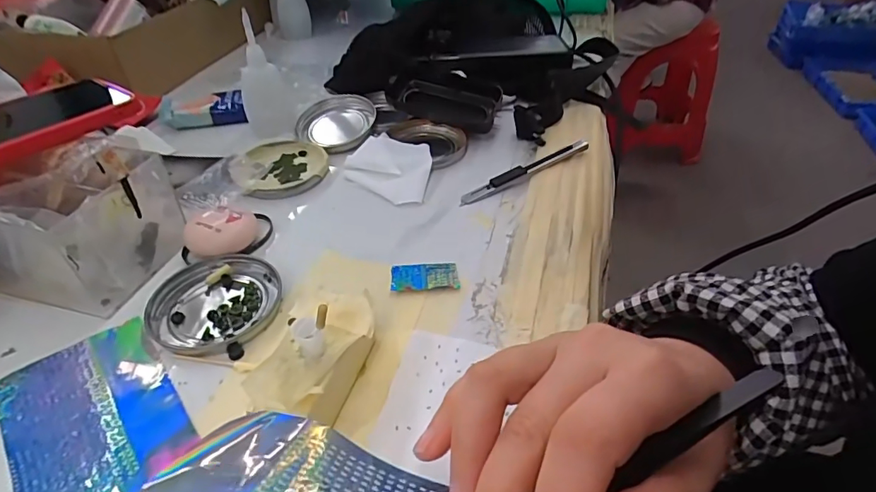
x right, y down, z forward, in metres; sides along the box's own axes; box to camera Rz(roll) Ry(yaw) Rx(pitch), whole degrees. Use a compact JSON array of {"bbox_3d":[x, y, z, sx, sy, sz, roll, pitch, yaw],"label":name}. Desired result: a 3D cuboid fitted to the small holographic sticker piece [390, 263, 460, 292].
[{"bbox_3d":[-0.009,0.020,0.332,0.046,0.004,0.025,-3,41,-3],"label":"small holographic sticker piece"}]

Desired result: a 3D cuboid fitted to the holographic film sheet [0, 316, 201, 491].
[{"bbox_3d":[-0.180,0.090,0.256,0.076,0.005,0.118,-31,50,-31],"label":"holographic film sheet"}]

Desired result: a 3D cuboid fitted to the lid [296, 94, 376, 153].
[{"bbox_3d":[-0.098,-0.120,0.476,0.077,0.021,0.080,0,41,0],"label":"lid"}]

